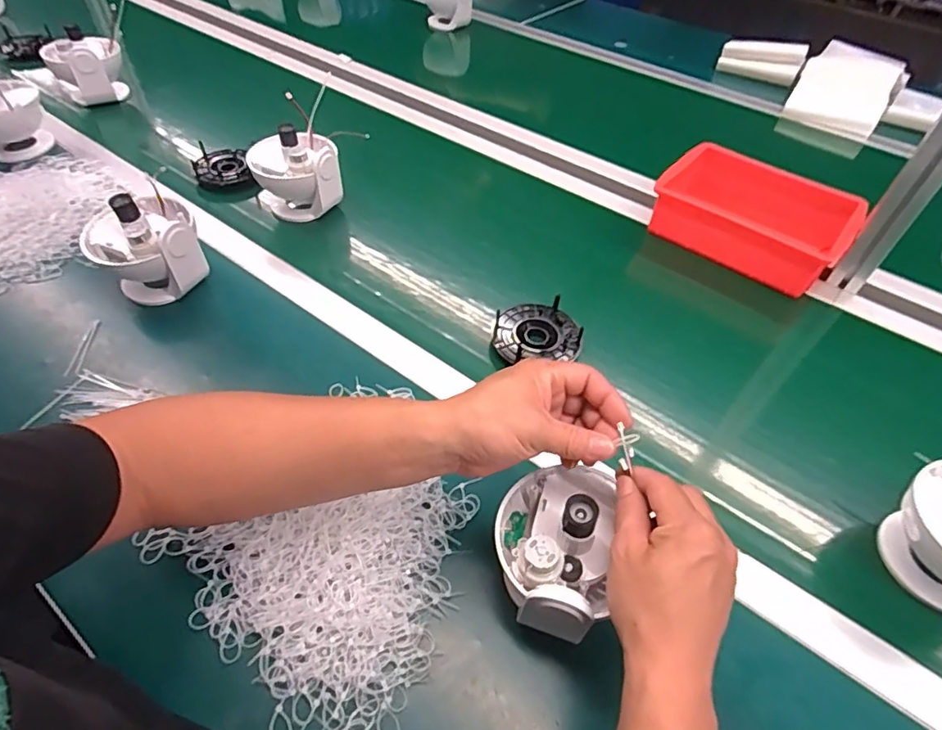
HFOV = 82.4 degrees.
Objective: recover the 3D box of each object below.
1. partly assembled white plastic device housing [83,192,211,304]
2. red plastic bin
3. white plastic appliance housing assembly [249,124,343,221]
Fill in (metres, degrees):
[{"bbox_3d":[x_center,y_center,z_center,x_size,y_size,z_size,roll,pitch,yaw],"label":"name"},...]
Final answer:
[{"bbox_3d":[-0.375,-0.135,0.625,0.106,0.117,0.109,-31,59,-25],"label":"partly assembled white plastic device housing"},{"bbox_3d":[0.400,-0.213,0.769,0.252,0.074,0.166,36,58,24],"label":"red plastic bin"},{"bbox_3d":[-0.250,-0.282,0.769,0.113,0.115,0.131,-13,52,-13],"label":"white plastic appliance housing assembly"}]

